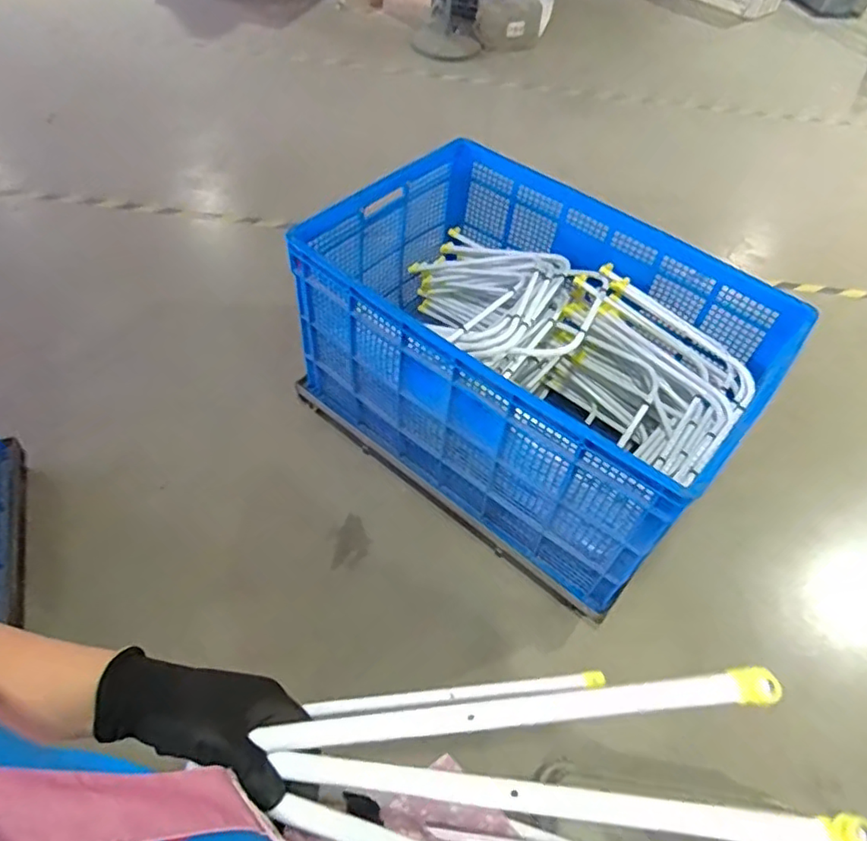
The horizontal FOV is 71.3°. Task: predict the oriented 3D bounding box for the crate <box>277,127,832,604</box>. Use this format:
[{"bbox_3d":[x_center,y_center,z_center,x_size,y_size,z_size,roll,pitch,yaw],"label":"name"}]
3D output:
[{"bbox_3d":[0.247,-0.170,1.645,1.068,0.570,0.706,33,56,19],"label":"crate"}]

